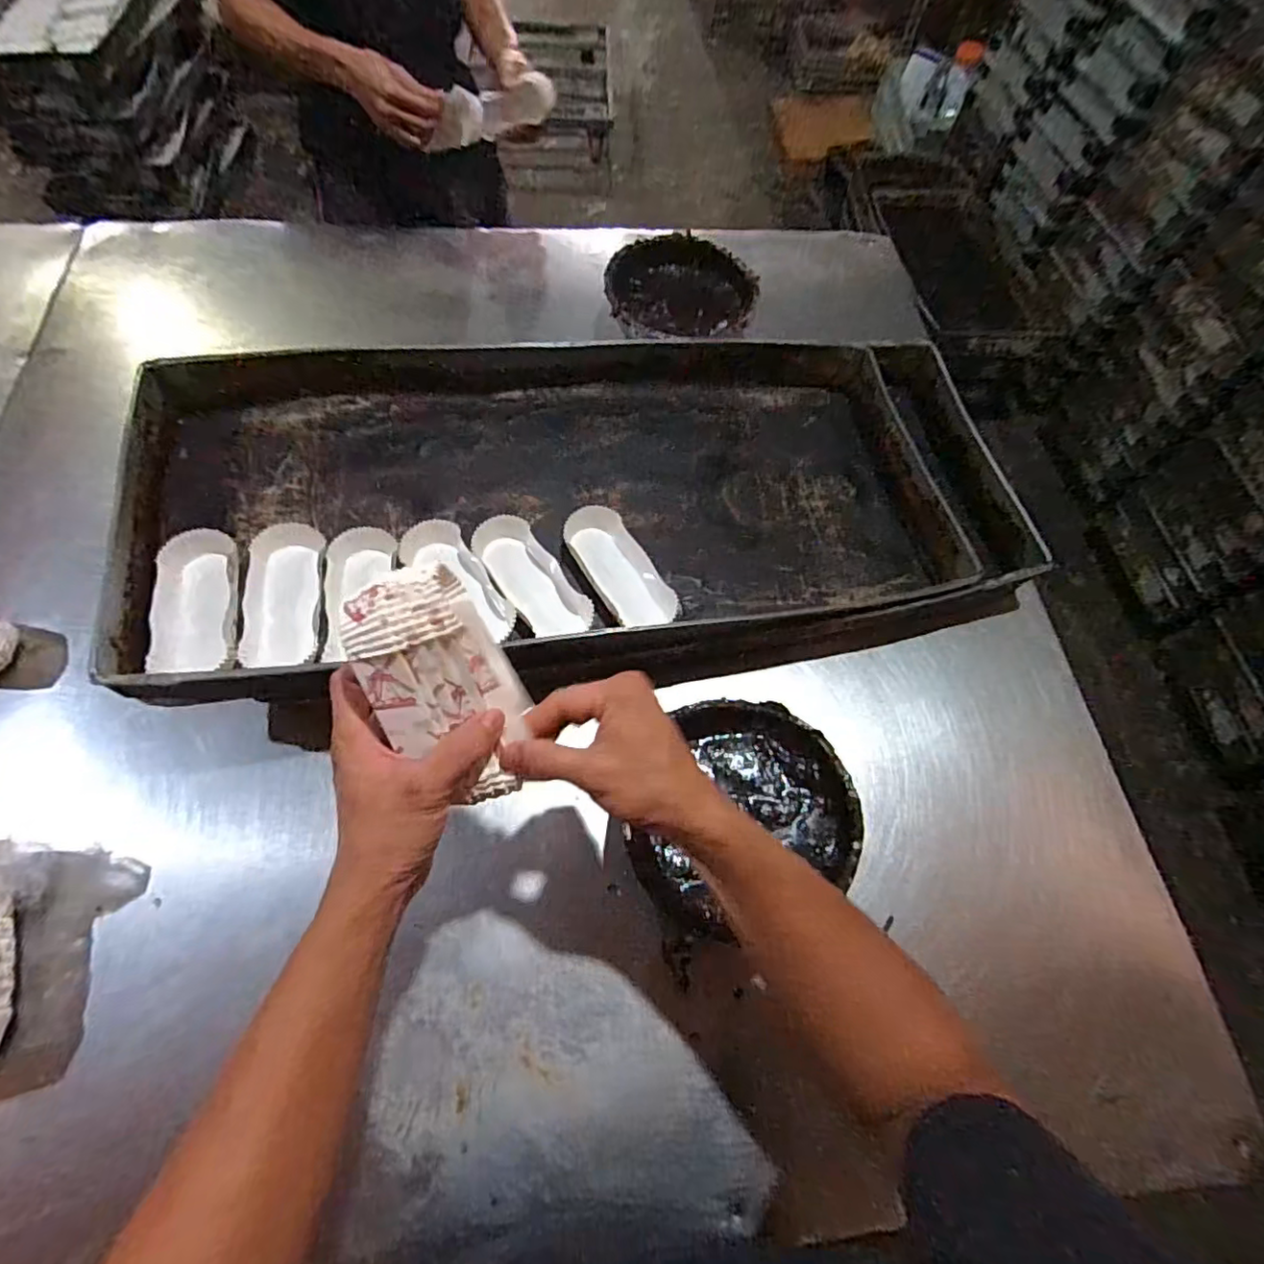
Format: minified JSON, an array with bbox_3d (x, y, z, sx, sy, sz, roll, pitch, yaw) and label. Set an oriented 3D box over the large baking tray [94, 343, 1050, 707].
[{"bbox_3d":[-0.020,-0.164,0.675,0.923,0.077,0.425,-6,64,-12],"label":"large baking tray"}]

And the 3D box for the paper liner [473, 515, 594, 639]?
[{"bbox_3d":[-0.103,-0.054,0.610,0.062,0.026,0.146,-35,70,-18],"label":"paper liner"}]

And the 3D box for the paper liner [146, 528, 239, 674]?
[{"bbox_3d":[-0.396,-0.028,0.557,0.072,0.025,0.144,-6,64,-6],"label":"paper liner"}]

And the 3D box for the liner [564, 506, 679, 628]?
[{"bbox_3d":[-0.012,-0.064,0.612,0.060,0.029,0.141,-29,68,-16],"label":"liner"}]

